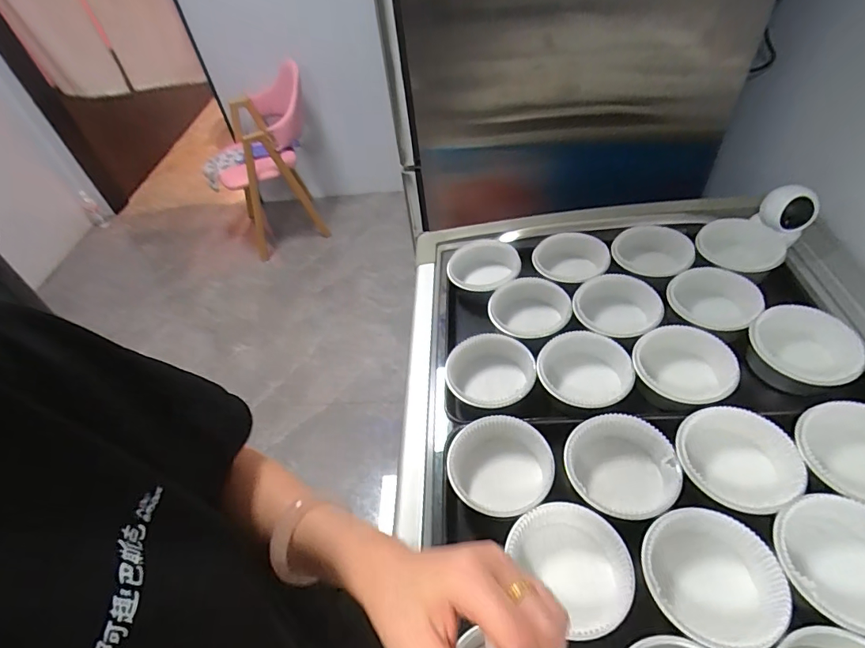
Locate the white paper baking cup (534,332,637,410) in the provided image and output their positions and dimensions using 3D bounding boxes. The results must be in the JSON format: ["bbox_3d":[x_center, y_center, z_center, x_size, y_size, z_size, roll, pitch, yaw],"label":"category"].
[{"bbox_3d":[0.236,0.082,0.722,0.142,0.054,0.135,-6,47,2],"label":"white paper baking cup"}]

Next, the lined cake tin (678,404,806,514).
[{"bbox_3d":[0.390,0.185,0.603,0.133,0.069,0.145,-4,48,4],"label":"lined cake tin"}]

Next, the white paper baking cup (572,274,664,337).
[{"bbox_3d":[0.317,-0.017,0.797,0.142,0.062,0.133,5,49,12],"label":"white paper baking cup"}]

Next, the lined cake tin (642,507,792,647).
[{"bbox_3d":[0.308,0.289,0.520,0.134,0.067,0.136,-4,48,4],"label":"lined cake tin"}]

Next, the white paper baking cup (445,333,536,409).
[{"bbox_3d":[0.095,0.092,0.749,0.139,0.072,0.133,-6,47,1],"label":"white paper baking cup"}]

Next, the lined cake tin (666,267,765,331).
[{"bbox_3d":[0.471,-0.034,0.773,0.136,0.057,0.132,-1,48,7],"label":"lined cake tin"}]

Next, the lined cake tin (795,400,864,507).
[{"bbox_3d":[0.533,0.171,0.578,0.139,0.058,0.135,-4,48,4],"label":"lined cake tin"}]

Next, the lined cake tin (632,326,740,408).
[{"bbox_3d":[0.382,0.078,0.715,0.141,0.072,0.146,17,52,21],"label":"lined cake tin"}]

